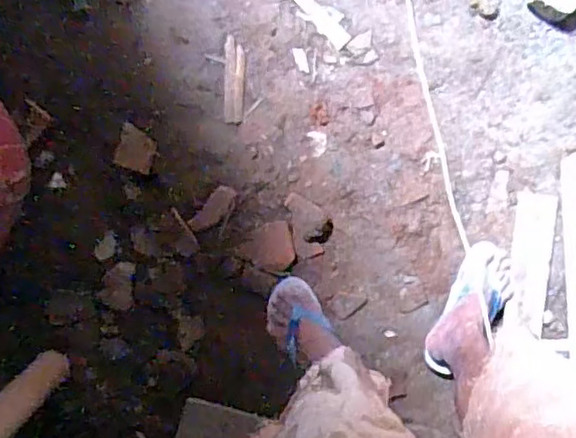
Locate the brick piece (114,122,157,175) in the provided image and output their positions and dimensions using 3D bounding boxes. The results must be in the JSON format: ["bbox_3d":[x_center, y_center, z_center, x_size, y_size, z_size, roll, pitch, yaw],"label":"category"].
[{"bbox_3d":[-0.257,-0.118,1.038,0.062,0.013,0.073,18,94,-5],"label":"brick piece"}]

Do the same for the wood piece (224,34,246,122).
[{"bbox_3d":[-0.092,-0.241,1.062,0.035,0.006,0.144,2,96,-4],"label":"wood piece"}]

